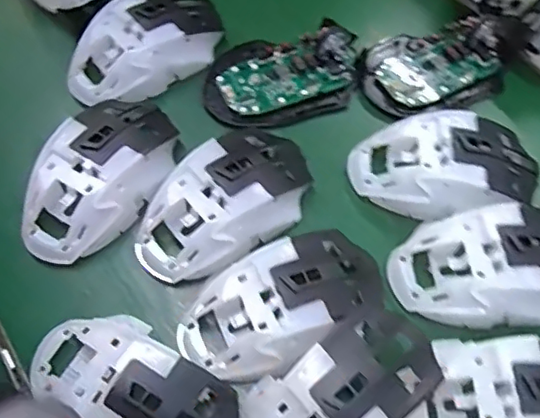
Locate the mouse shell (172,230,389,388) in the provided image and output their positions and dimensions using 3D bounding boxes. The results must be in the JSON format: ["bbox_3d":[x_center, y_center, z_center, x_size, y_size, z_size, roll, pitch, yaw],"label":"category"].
[{"bbox_3d":[0.007,0.051,0.316,0.110,0.026,0.059,-30,68,-15],"label":"mouse shell"}]

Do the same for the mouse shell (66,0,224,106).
[{"bbox_3d":[-0.085,-0.114,0.398,0.060,0.033,0.110,41,69,16],"label":"mouse shell"}]

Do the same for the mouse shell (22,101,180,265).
[{"bbox_3d":[-0.101,-0.020,0.353,0.061,0.034,0.111,27,66,11],"label":"mouse shell"}]

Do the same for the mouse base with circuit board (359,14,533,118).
[{"bbox_3d":[0.117,-0.104,0.411,0.108,0.030,0.065,-22,67,-12],"label":"mouse base with circuit board"}]

